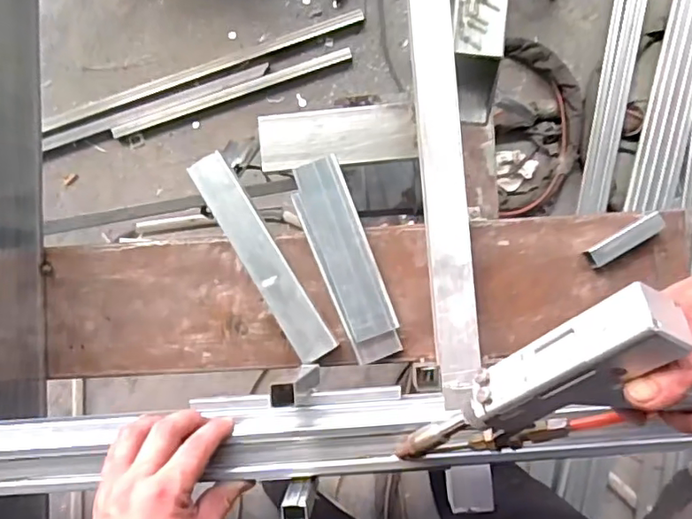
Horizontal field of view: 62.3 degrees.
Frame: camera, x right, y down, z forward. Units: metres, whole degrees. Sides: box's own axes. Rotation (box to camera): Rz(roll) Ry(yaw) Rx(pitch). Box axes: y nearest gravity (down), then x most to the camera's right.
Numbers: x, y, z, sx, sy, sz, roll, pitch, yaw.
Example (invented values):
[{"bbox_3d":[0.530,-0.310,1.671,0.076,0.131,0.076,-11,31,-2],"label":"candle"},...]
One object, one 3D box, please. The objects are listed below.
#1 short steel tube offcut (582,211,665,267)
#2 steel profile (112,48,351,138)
[{"bbox_3d":[0.297,-0.021,0.608,0.084,0.017,0.022,-30,88,2],"label":"short steel tube offcut"},{"bbox_3d":[-0.267,-0.388,1.346,0.574,0.018,0.039,-19,87,1],"label":"steel profile"}]

